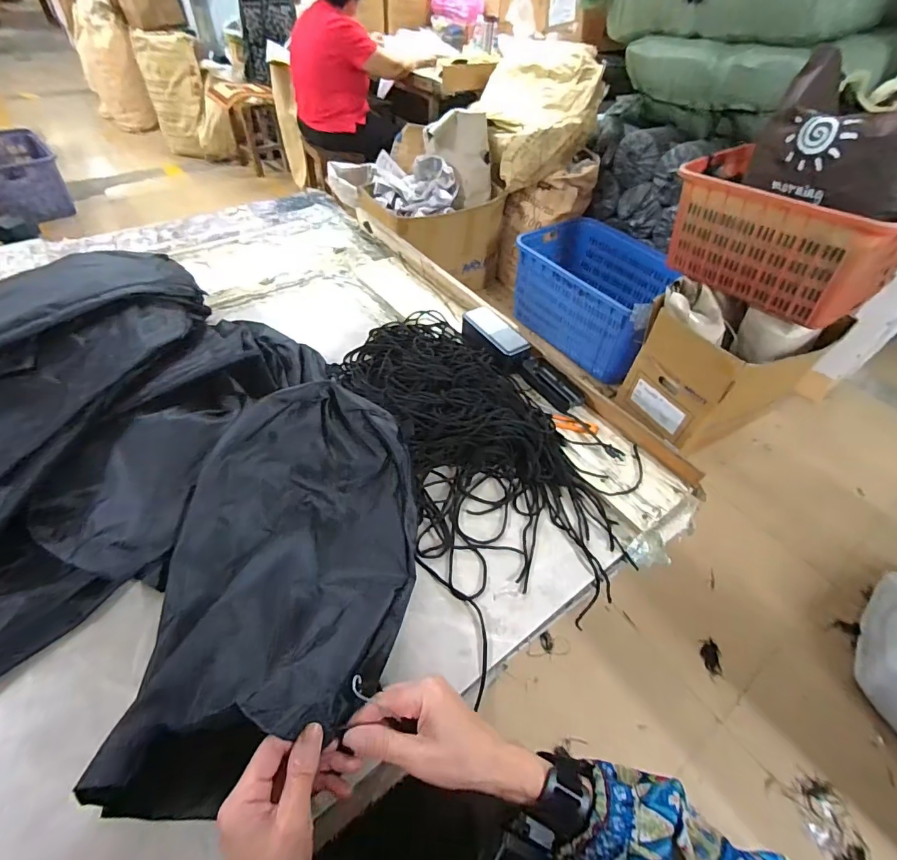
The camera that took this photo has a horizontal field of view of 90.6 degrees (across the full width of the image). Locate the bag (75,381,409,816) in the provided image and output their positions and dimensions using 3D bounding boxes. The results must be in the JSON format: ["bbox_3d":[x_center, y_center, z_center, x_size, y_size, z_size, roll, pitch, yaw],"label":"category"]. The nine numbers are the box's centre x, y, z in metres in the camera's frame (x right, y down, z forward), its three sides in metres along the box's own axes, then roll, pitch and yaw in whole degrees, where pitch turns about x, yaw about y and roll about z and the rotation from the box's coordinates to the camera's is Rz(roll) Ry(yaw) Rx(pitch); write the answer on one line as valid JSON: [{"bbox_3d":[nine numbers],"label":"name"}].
[{"bbox_3d":[-0.163,0.124,0.454,0.248,0.092,0.378,0,49,-5],"label":"bag"}]

